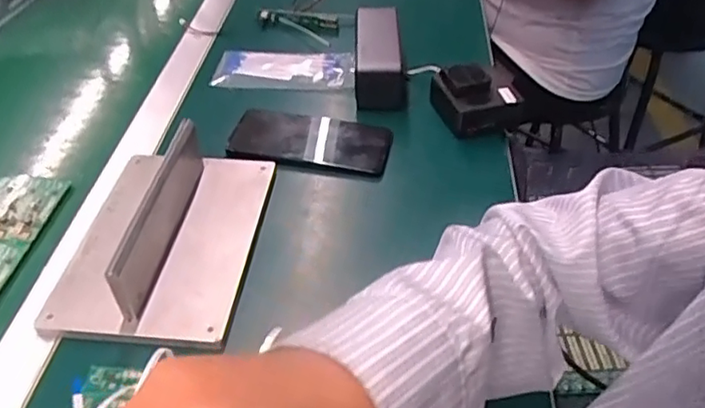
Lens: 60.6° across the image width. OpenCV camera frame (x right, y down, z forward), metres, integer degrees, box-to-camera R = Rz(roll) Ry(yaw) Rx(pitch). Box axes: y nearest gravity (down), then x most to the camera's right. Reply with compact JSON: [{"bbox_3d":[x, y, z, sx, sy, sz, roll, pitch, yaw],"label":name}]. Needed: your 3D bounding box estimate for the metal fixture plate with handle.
[{"bbox_3d":[-0.152,0.010,0.481,0.141,0.053,0.195,3,42,5],"label":"metal fixture plate with handle"}]

